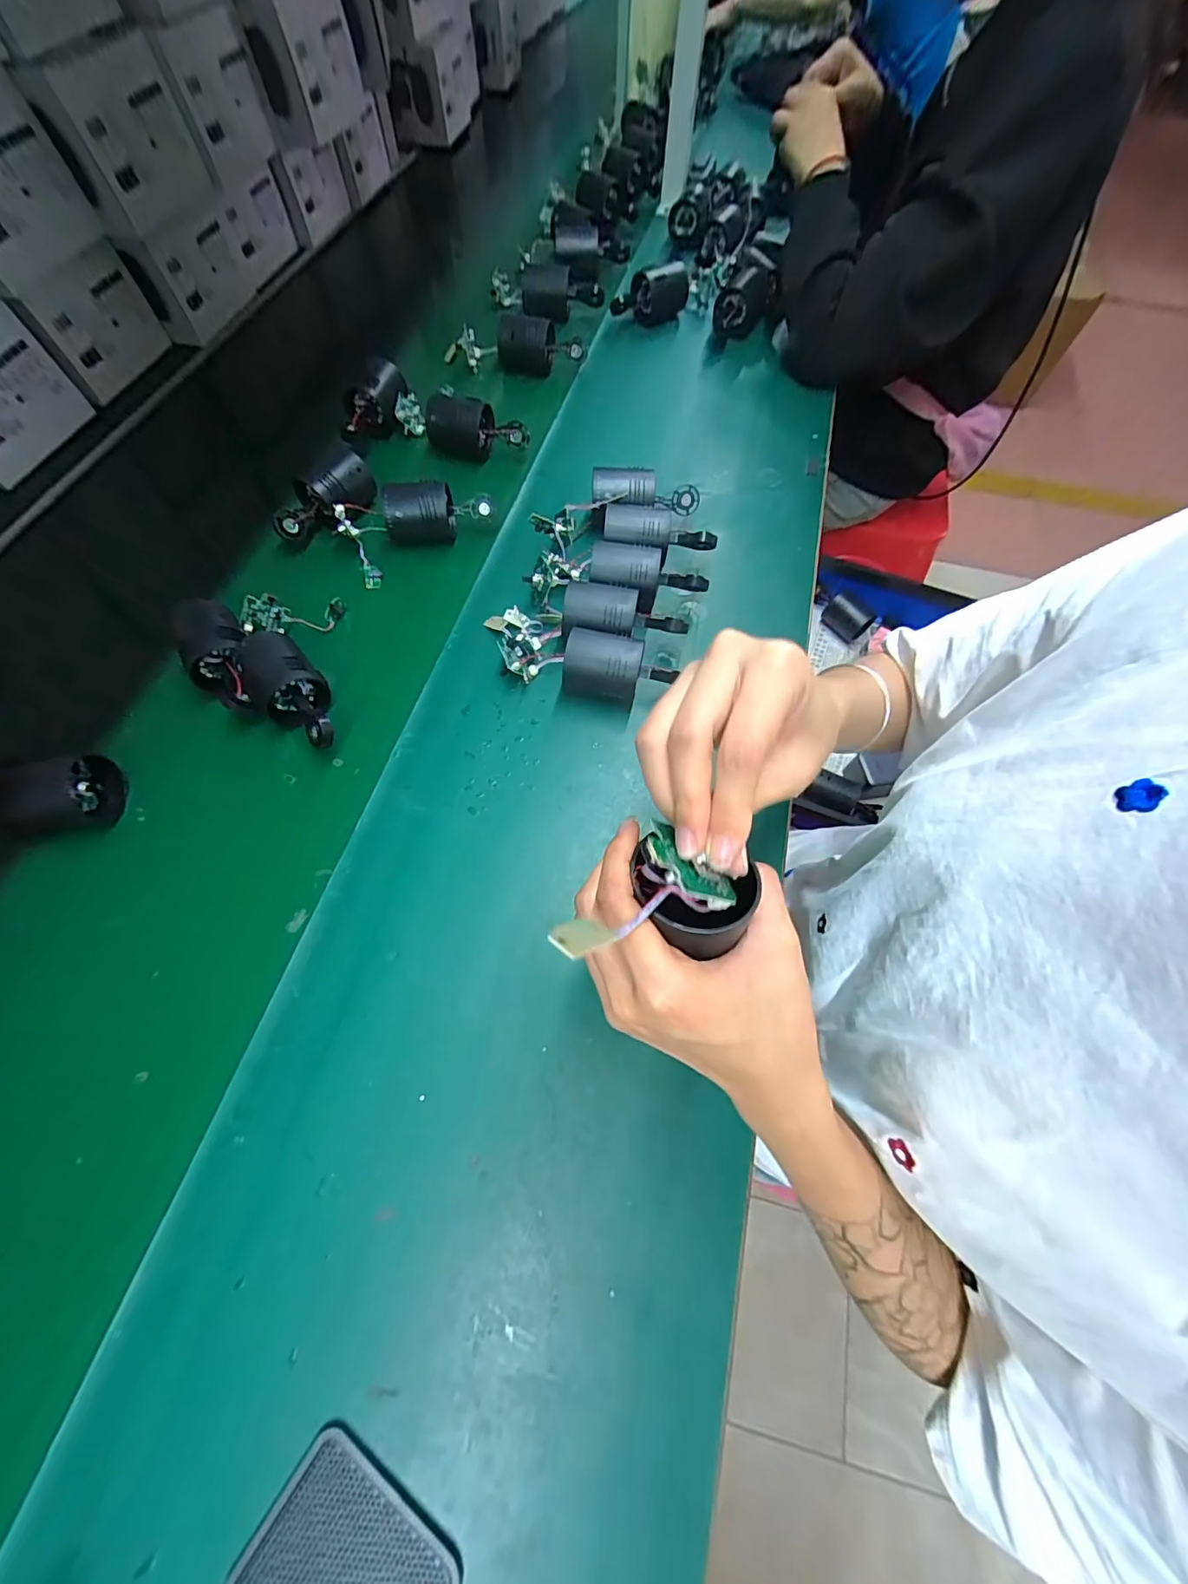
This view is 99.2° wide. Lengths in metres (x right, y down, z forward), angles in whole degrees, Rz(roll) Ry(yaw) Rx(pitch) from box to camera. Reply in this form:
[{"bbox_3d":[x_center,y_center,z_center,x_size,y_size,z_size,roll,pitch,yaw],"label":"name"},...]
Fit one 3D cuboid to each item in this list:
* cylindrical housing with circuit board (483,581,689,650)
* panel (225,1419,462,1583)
[{"bbox_3d":[-0.011,-0.162,0.473,0.184,0.044,0.051,2,66,16],"label":"cylindrical housing with circuit board"},{"bbox_3d":[-0.124,0.390,0.247,0.097,0.006,0.079,32,70,13],"label":"panel"}]

